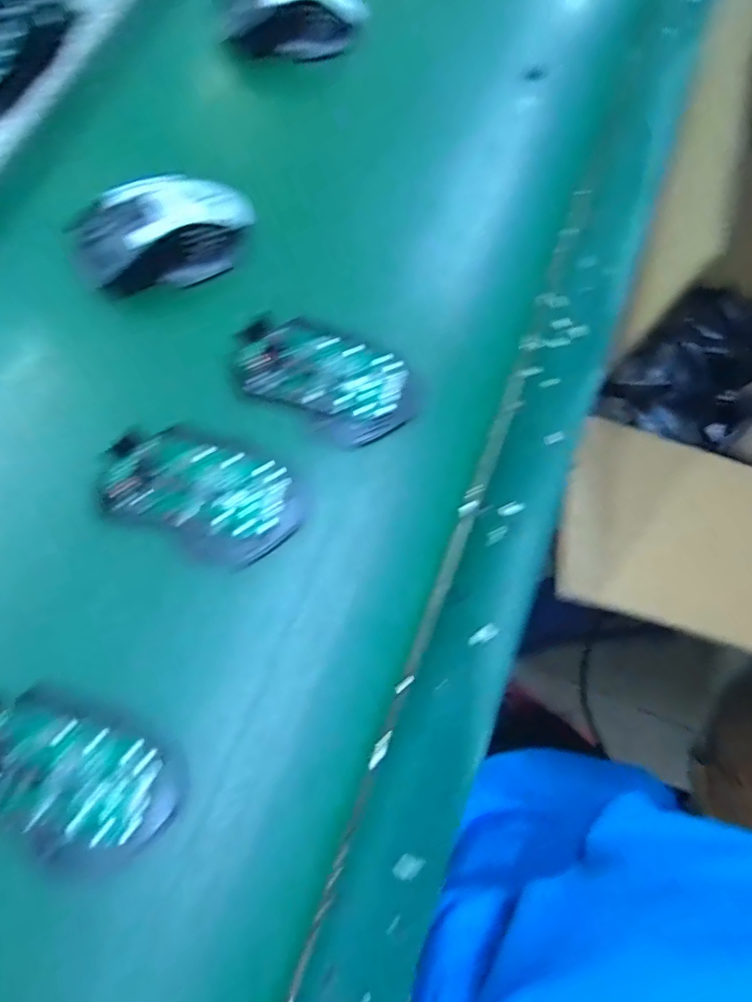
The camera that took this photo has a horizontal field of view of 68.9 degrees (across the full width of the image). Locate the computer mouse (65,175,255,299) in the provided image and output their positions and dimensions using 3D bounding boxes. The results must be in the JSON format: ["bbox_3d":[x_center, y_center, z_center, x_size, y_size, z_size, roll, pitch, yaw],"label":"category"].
[{"bbox_3d":[-0.143,-0.177,0.370,0.119,0.051,0.072,-27,76,-10],"label":"computer mouse"}]

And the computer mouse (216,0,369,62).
[{"bbox_3d":[-0.068,-0.391,0.436,0.112,0.047,0.053,-17,76,-5],"label":"computer mouse"}]

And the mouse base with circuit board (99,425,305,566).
[{"bbox_3d":[-0.104,-0.006,0.325,0.114,0.017,0.067,25,76,6],"label":"mouse base with circuit board"}]

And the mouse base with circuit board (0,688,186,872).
[{"bbox_3d":[-0.158,0.138,0.271,0.115,0.017,0.066,21,76,4],"label":"mouse base with circuit board"}]

